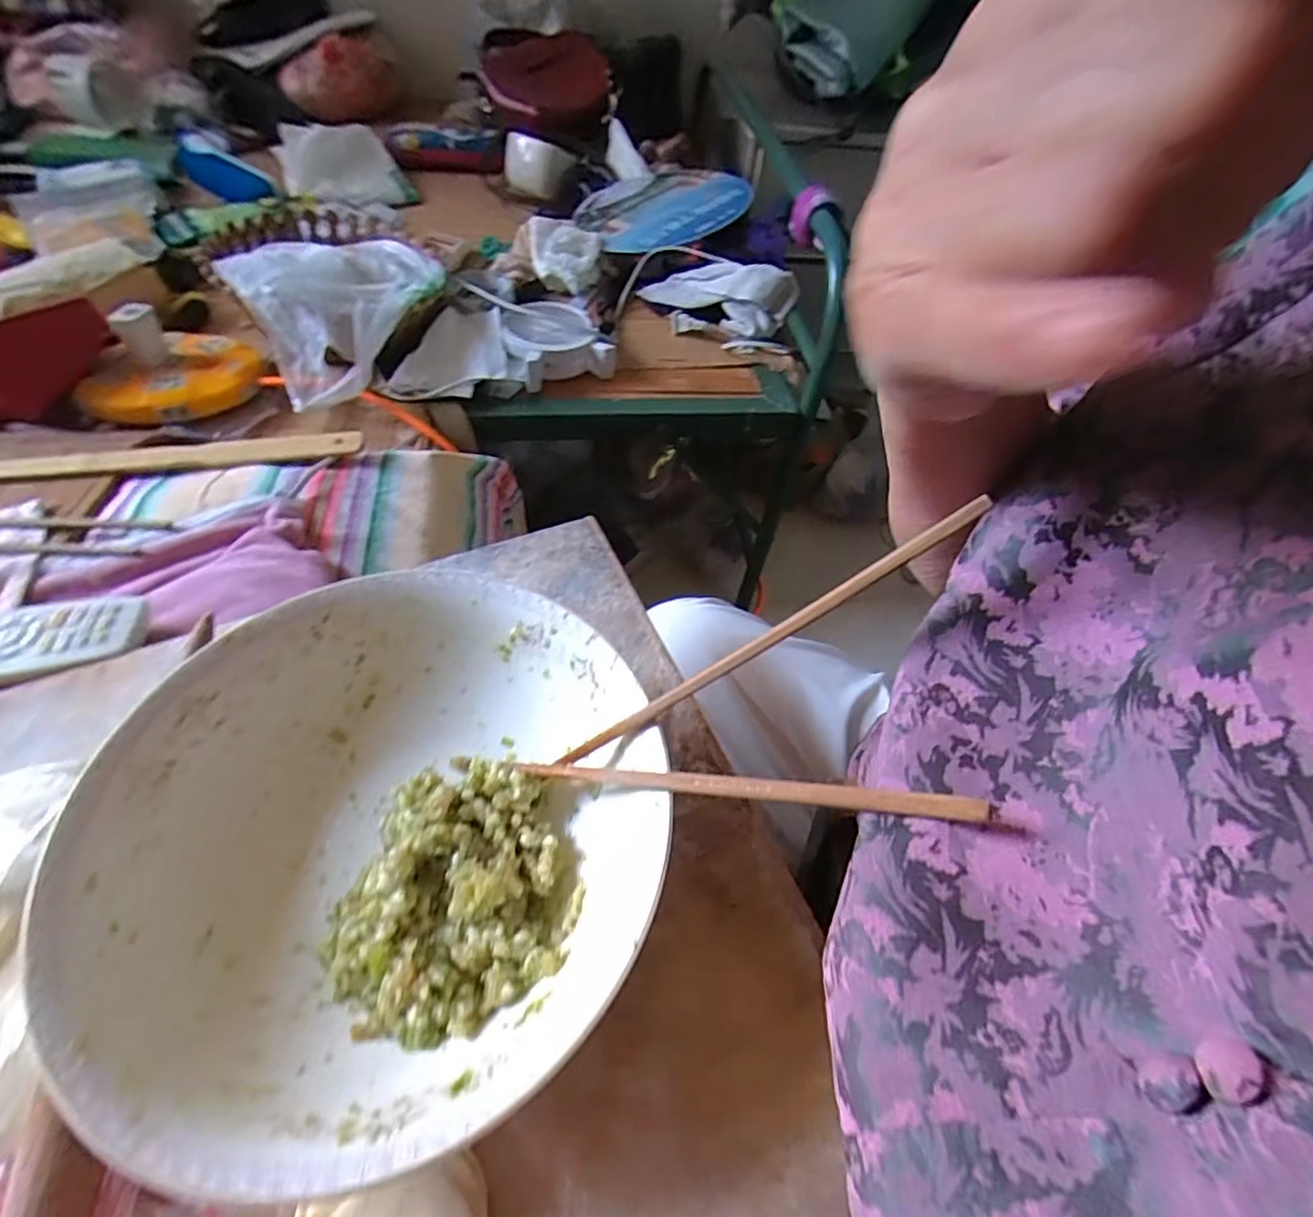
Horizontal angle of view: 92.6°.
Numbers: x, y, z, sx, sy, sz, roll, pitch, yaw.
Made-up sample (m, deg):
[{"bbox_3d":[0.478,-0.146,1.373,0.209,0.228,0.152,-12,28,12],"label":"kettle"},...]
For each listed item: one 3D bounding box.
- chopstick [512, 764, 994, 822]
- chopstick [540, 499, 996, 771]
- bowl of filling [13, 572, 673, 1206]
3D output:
[{"bbox_3d":[0.017,0.064,0.228,0.184,0.007,0.007,-6,44,35],"label":"chopstick"},{"bbox_3d":[0.028,0.019,0.232,0.190,0.006,0.008,-35,45,28],"label":"chopstick"},{"bbox_3d":[-0.108,0.093,0.264,0.210,0.074,0.212,3,51,-4],"label":"bowl of filling"}]

